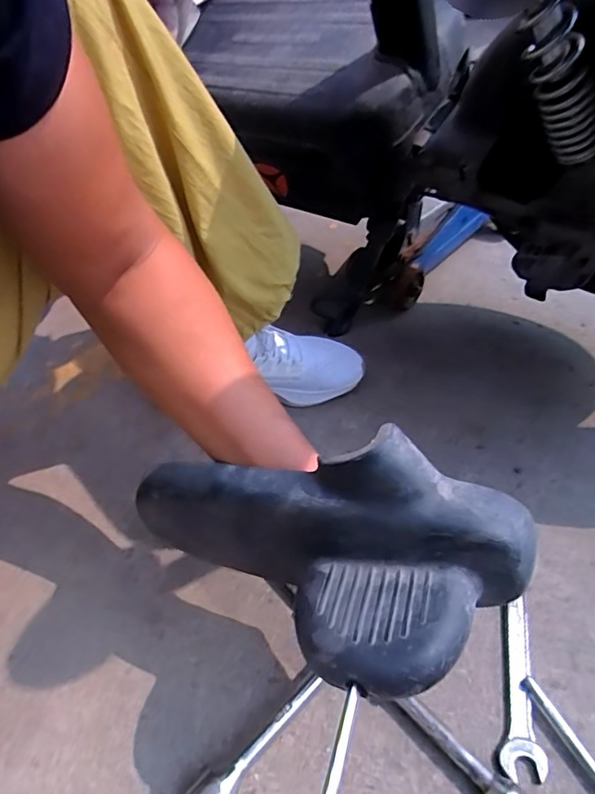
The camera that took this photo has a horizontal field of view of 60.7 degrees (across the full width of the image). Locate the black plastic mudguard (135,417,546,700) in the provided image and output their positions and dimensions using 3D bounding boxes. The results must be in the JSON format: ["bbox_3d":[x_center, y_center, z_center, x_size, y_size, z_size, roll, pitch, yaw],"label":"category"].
[{"bbox_3d":[-0.001,0.096,0.319,0.261,0.091,0.119,4,46,26],"label":"black plastic mudguard"}]

